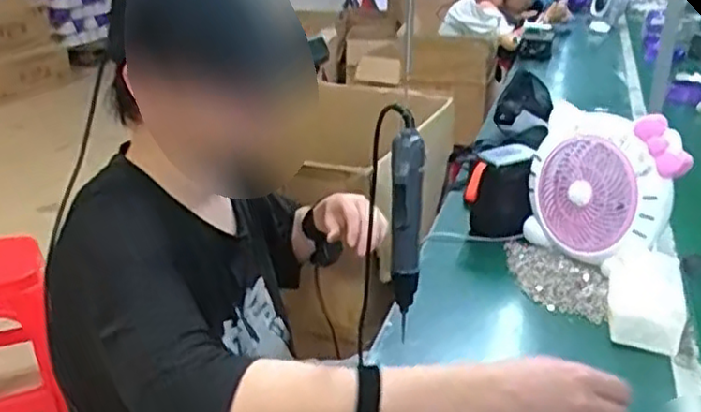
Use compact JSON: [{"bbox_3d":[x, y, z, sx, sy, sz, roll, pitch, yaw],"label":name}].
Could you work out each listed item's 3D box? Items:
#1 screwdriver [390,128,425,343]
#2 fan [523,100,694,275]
[{"bbox_3d":[0.060,0.026,0.779,0.033,0.215,0.038,3,24,5],"label":"screwdriver"},{"bbox_3d":[0.399,-0.018,1.155,0.086,0.248,0.251,-13,27,-28],"label":"fan"}]

